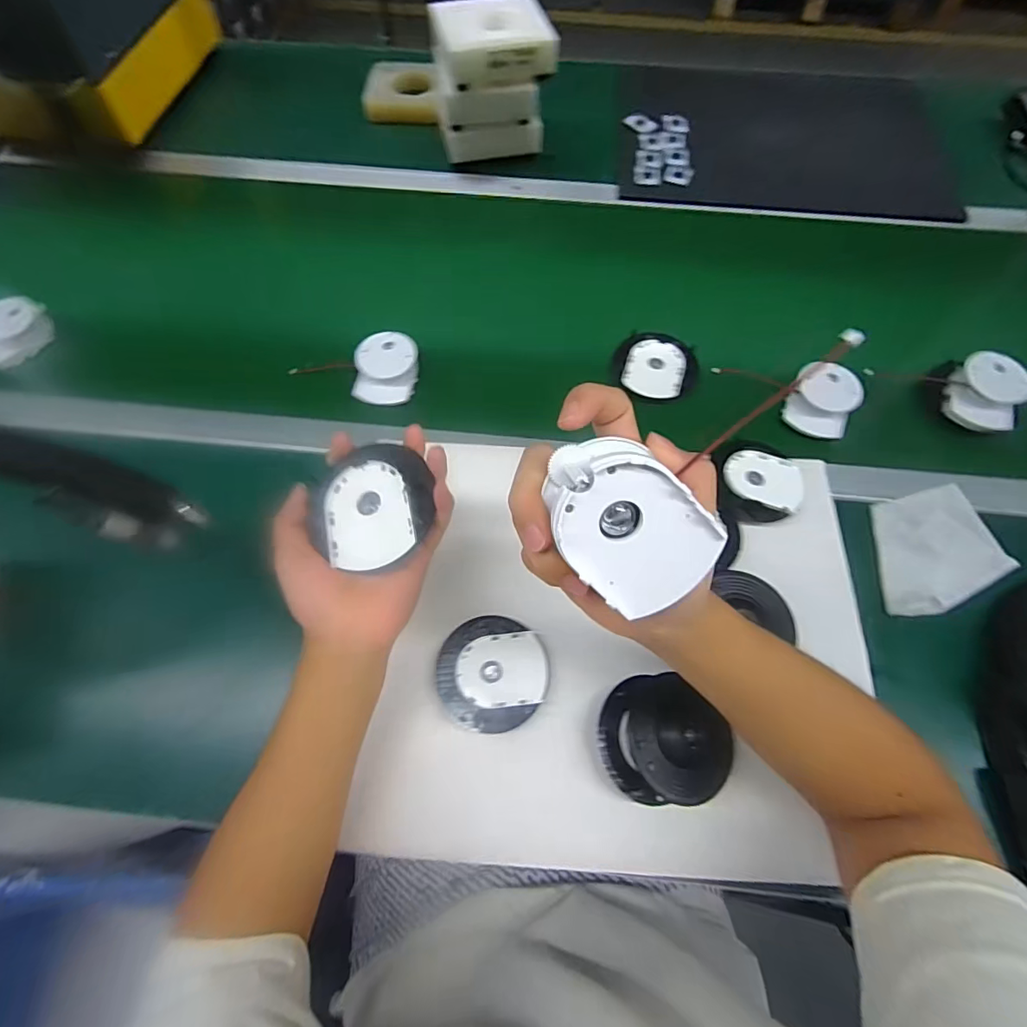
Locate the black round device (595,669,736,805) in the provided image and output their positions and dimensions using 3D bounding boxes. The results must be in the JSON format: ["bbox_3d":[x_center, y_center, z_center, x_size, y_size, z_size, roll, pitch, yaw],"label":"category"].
[{"bbox_3d":[0.124,0.180,0.403,0.101,0.031,0.092,0,66,0],"label":"black round device"}]

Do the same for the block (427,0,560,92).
[{"bbox_3d":[-0.027,-0.627,0.666,0.158,0.049,0.112,-5,66,-2],"label":"block"}]

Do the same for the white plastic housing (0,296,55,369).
[{"bbox_3d":[-0.579,-0.207,0.580,0.021,0.061,0.096,9,66,4],"label":"white plastic housing"}]

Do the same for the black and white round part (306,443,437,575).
[{"bbox_3d":[-0.098,-0.007,0.350,0.079,0.017,0.088,-3,66,-1],"label":"black and white round part"}]

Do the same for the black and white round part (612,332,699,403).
[{"bbox_3d":[0.160,-0.170,0.569,0.089,0.014,0.096,0,66,0],"label":"black and white round part"}]

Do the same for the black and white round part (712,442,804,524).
[{"bbox_3d":[0.249,-0.031,0.507,0.083,0.022,0.082,4,66,2],"label":"black and white round part"}]

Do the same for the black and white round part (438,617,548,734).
[{"bbox_3d":[-0.018,0.139,0.440,0.095,0.011,0.094,0,66,0],"label":"black and white round part"}]

